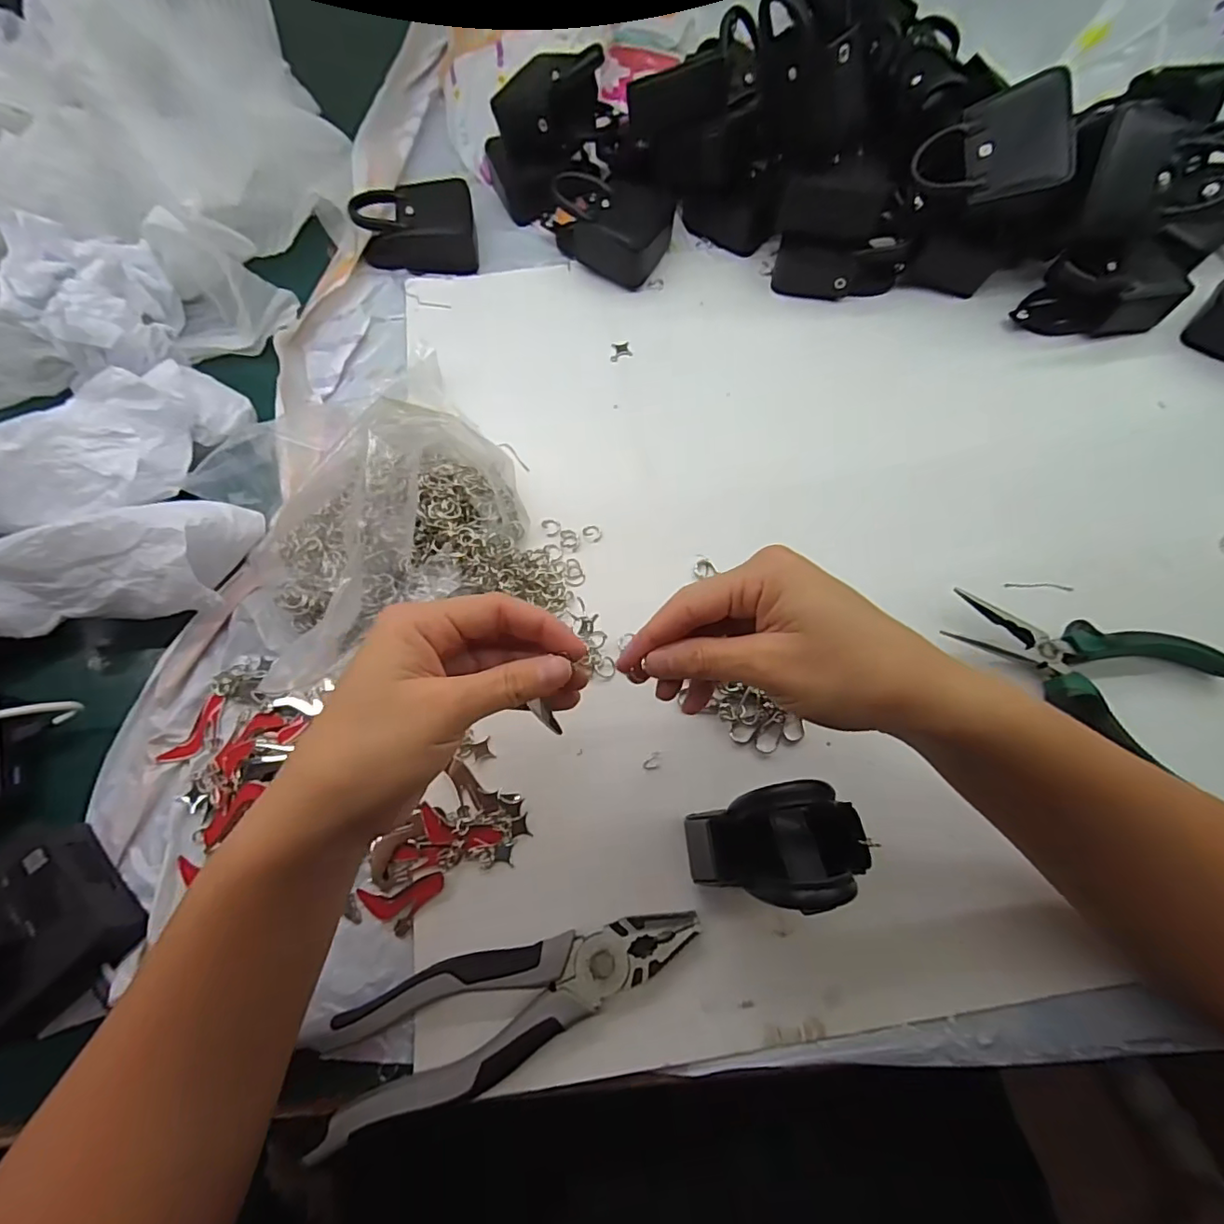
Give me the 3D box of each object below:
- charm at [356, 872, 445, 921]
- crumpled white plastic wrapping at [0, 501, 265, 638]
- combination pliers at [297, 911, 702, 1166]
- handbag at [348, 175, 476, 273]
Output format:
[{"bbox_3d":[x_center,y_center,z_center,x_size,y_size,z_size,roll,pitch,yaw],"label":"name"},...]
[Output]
[{"bbox_3d":[-0.111,0.151,0.294,0.046,0.005,0.017,-11,68,-3],"label":"charm"},{"bbox_3d":[-0.294,-0.029,0.336,0.130,0.064,0.071,-9,68,-2],"label":"crumpled white plastic wrapping"},{"bbox_3d":[-0.047,0.186,0.269,0.183,0.024,0.050,-21,69,-7],"label":"combination pliers"},{"bbox_3d":[-0.165,-0.333,0.475,0.091,0.039,0.073,-4,68,0],"label":"handbag"}]

